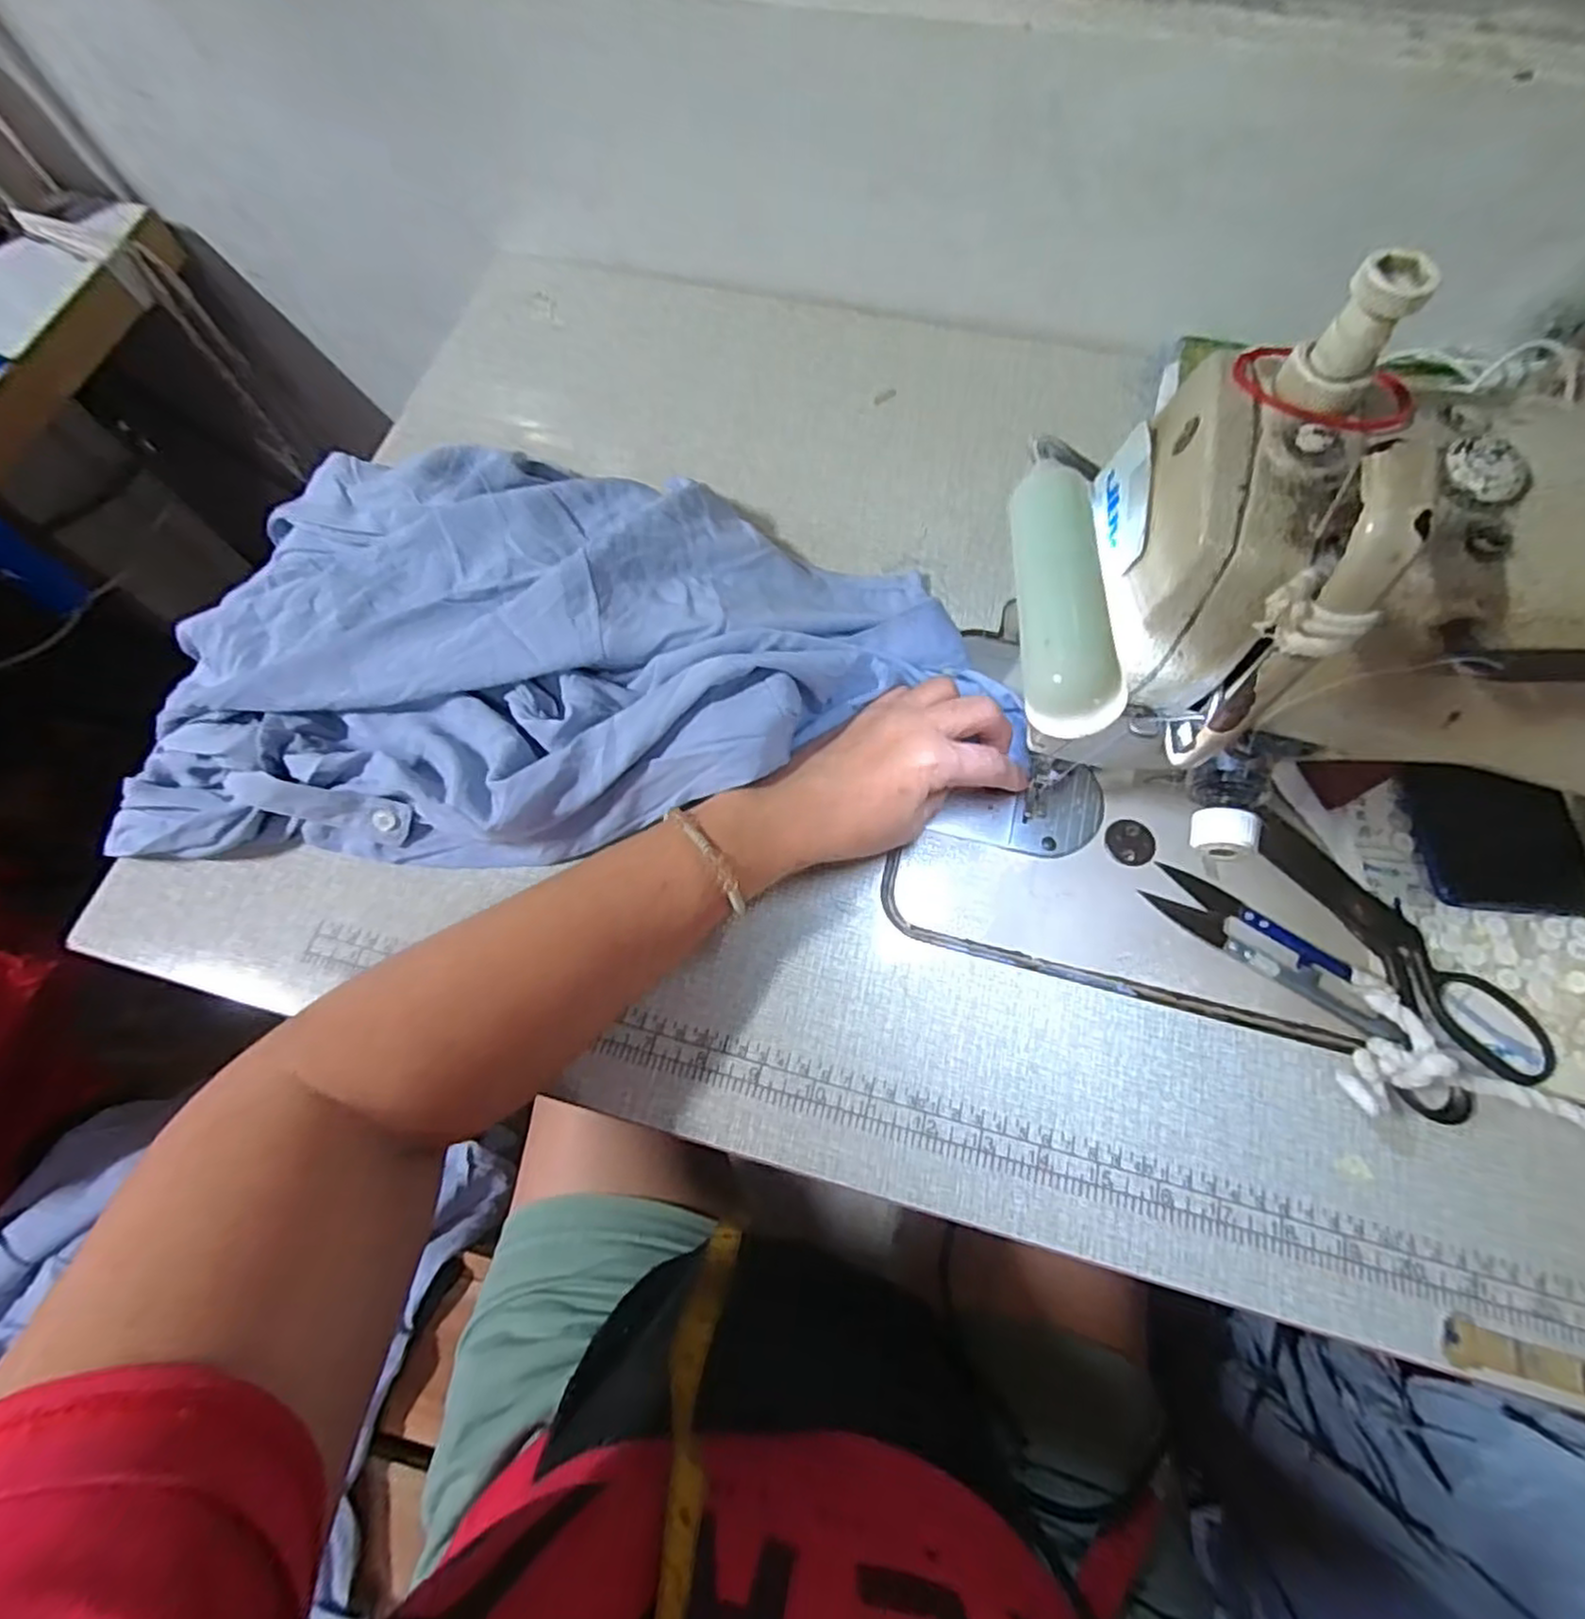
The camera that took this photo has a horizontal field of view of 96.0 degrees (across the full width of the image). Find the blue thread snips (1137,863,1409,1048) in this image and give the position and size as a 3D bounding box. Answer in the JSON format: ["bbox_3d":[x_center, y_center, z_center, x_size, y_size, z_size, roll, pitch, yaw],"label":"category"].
[{"bbox_3d":[0.225,0.063,0.334,0.113,0.014,0.028,33,73,13],"label":"blue thread snips"}]

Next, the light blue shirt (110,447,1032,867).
[{"bbox_3d":[-0.121,-0.097,0.377,0.418,0.059,0.236,0,69,1],"label":"light blue shirt"}]

